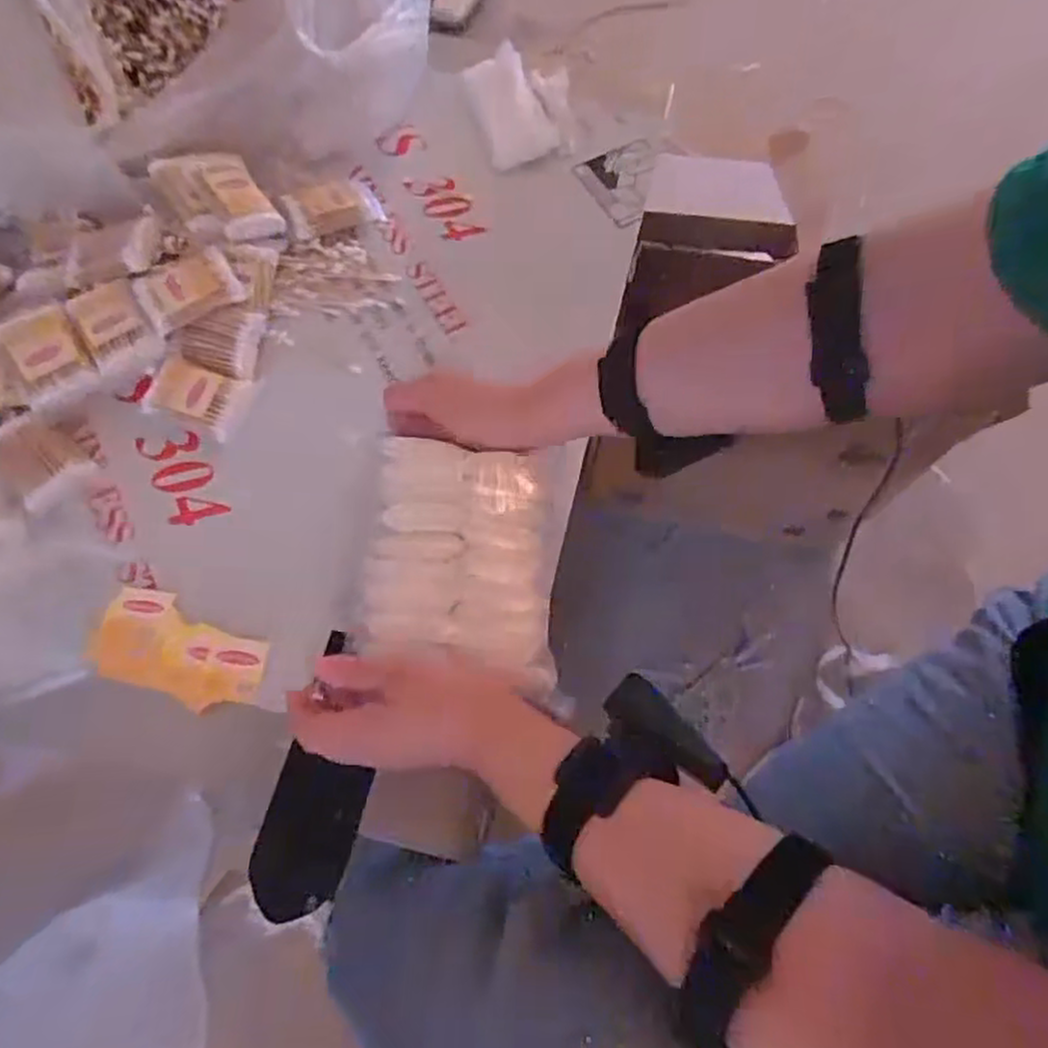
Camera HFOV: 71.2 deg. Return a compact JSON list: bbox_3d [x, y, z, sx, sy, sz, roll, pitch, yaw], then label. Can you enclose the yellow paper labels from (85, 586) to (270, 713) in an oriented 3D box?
[{"bbox_3d":[-0.241,0.087,0.511,0.126,0.007,0.063,17,65,8],"label":"yellow paper labels"}]

